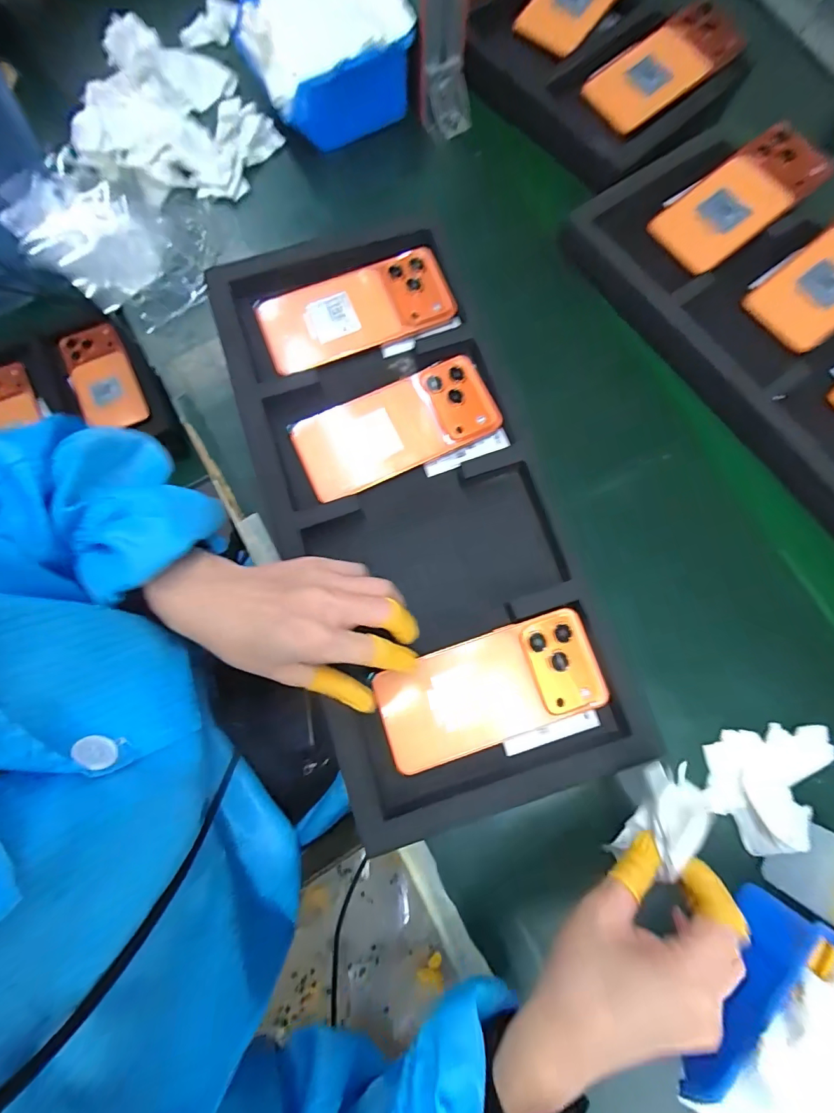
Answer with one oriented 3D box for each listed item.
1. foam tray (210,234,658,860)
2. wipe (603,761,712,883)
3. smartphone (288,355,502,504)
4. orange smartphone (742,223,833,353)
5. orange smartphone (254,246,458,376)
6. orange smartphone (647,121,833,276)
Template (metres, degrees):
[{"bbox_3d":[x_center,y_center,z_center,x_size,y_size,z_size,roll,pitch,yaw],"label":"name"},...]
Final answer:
[{"bbox_3d":[-0.008,-0.046,0.349,0.212,0.025,0.470,-19,79,-5],"label":"foam tray"},{"bbox_3d":[0.152,0.165,0.277,0.027,0.056,0.067,13,78,1],"label":"wipe"},{"bbox_3d":[-0.017,-0.107,0.367,0.165,0.014,0.074,-23,80,-6],"label":"smartphone"},{"bbox_3d":[0.378,-0.253,0.394,0.150,0.011,0.075,-38,81,6],"label":"orange smartphone"},{"bbox_3d":[-0.054,-0.220,0.388,0.168,0.008,0.072,-21,79,-6],"label":"orange smartphone"},{"bbox_3d":[0.302,-0.337,0.415,0.172,0.014,0.075,-37,83,1],"label":"orange smartphone"}]

